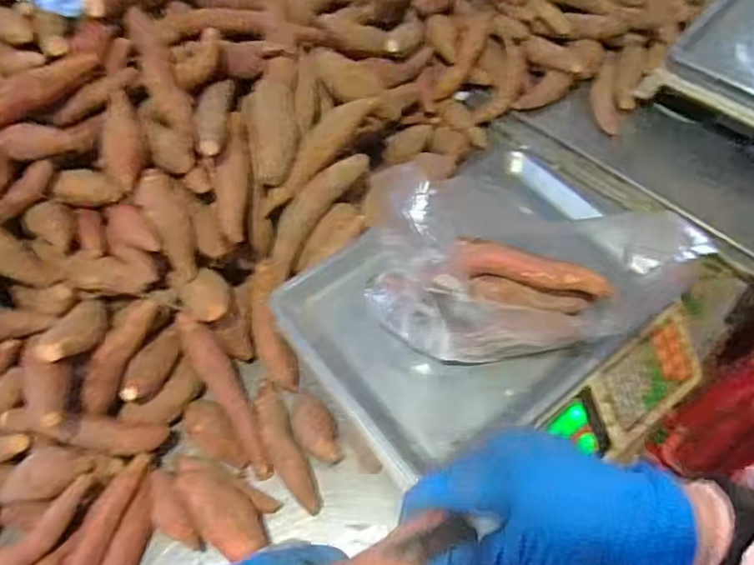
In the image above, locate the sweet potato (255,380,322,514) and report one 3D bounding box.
[{"bbox_3d":[-0.096,0.166,0.589,0.037,0.028,0.139,-20,60,-12],"label":"sweet potato"}]

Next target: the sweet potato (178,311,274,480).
[{"bbox_3d":[-0.152,0.112,0.588,0.032,0.033,0.179,-26,83,-16],"label":"sweet potato"}]

